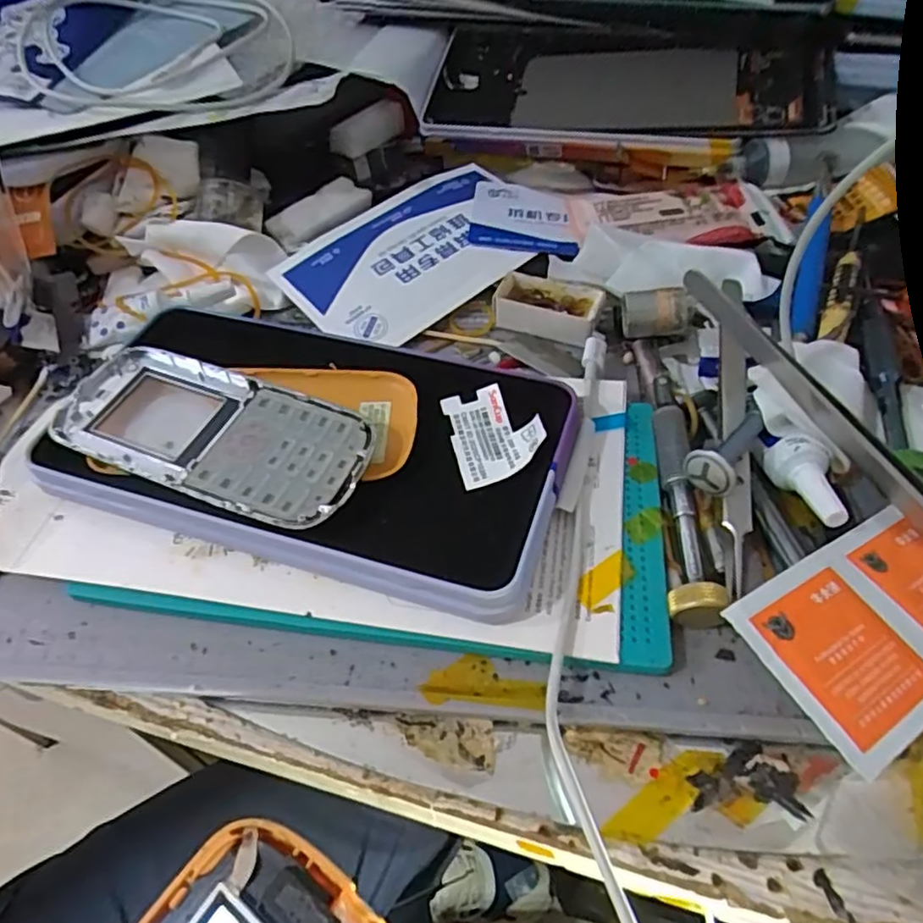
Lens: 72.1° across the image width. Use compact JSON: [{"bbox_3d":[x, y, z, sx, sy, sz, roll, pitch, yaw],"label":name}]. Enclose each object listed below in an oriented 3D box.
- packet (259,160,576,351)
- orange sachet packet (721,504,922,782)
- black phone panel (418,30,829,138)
[{"bbox_3d":[-0.015,-0.107,0.321,0.142,0.011,0.086,-36,59,-20],"label":"packet"},{"bbox_3d":[0.124,0.046,0.187,0.091,0.004,0.049,-19,57,-28],"label":"orange sachet packet"},{"bbox_3d":[0.094,-0.227,0.379,0.223,0.016,0.105,8,62,17],"label":"black phone panel"}]

